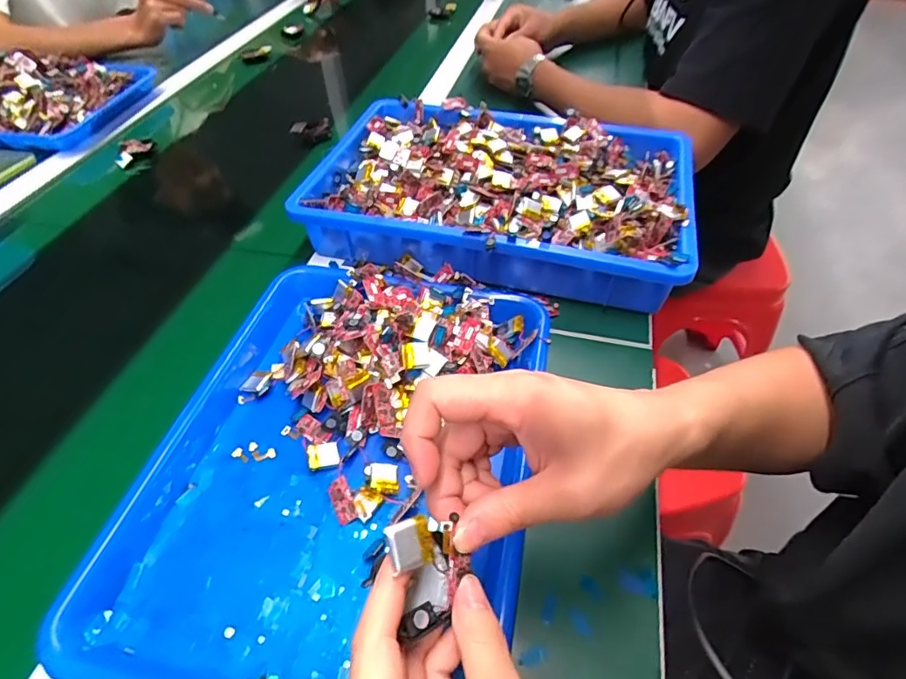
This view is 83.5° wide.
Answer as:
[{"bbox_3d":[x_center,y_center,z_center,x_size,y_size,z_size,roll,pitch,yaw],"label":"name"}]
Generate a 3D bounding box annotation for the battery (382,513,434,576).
[{"bbox_3d":[-0.018,0.086,0.215,0.023,0.004,0.019,6,64,-44],"label":"battery"}]

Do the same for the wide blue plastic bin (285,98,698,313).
[{"bbox_3d":[0.048,-0.158,0.544,0.380,0.068,0.242,12,49,12],"label":"wide blue plastic bin"}]

